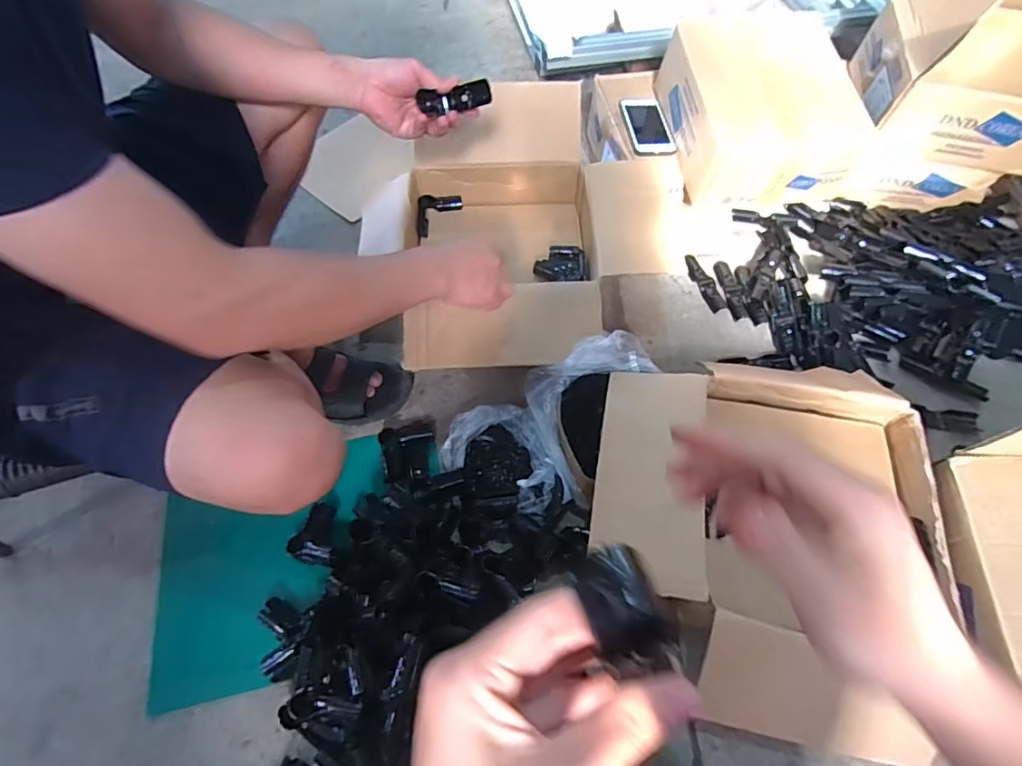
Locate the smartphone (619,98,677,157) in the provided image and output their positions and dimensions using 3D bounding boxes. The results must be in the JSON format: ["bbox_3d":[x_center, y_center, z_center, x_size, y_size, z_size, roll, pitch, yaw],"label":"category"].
[{"bbox_3d":[0.266,-0.498,1.021,0.086,0.015,0.164,-6,61,-3],"label":"smartphone"}]

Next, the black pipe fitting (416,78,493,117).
[{"bbox_3d":[-0.076,-0.396,0.731,0.095,0.037,0.028,-18,62,-10],"label":"black pipe fitting"}]

